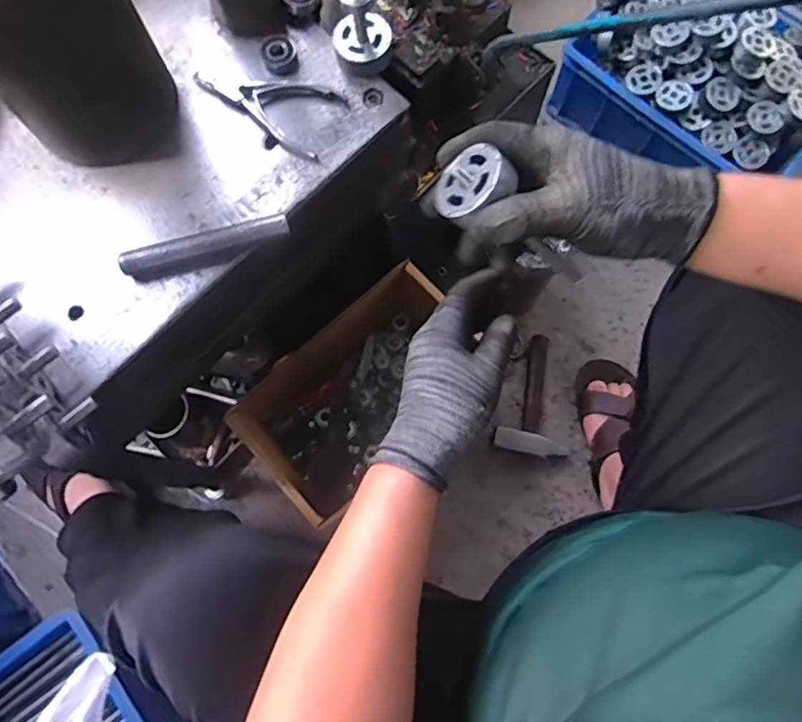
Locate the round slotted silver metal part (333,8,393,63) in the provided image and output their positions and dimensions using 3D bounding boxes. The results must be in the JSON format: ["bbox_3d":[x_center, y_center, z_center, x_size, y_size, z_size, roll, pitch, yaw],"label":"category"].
[{"bbox_3d":[-0.035,-0.294,0.529,0.051,0.031,0.041,-2,75,0],"label":"round slotted silver metal part"}]

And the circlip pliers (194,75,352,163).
[{"bbox_3d":[-0.126,-0.233,0.520,0.135,0.014,0.071,19,76,5],"label":"circlip pliers"}]

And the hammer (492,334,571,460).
[{"bbox_3d":[0.221,0.056,0.897,0.108,0.032,0.188,17,76,5],"label":"hammer"}]

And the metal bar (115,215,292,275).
[{"bbox_3d":[-0.163,-0.097,0.482,0.139,0.020,0.015,-15,76,-4],"label":"metal bar"}]

